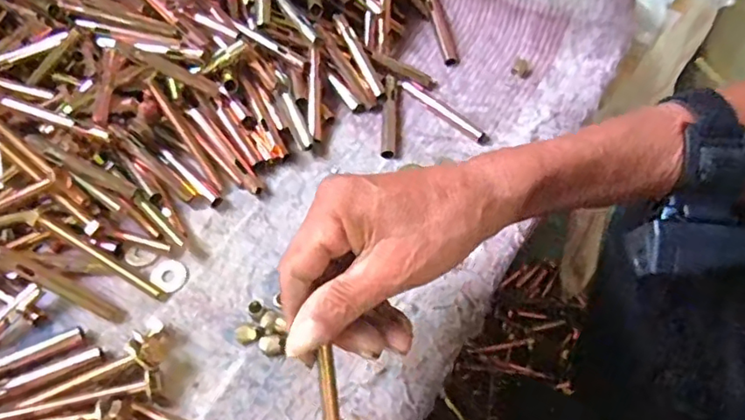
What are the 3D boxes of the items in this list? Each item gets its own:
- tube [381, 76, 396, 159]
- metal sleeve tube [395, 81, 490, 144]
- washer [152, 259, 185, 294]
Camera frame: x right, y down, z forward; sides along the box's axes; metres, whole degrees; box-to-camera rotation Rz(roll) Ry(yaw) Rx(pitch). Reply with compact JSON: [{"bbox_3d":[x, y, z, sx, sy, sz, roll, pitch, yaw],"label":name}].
[{"bbox_3d":[0.014,-0.079,0.480,0.012,0.013,0.084,2,58,0],"label":"tube"},{"bbox_3d":[0.058,-0.084,0.484,0.092,0.010,0.011,37,64,20],"label":"metal sleeve tube"},{"bbox_3d":[-0.145,0.045,0.412,0.027,0.004,0.022,33,62,18],"label":"washer"}]

